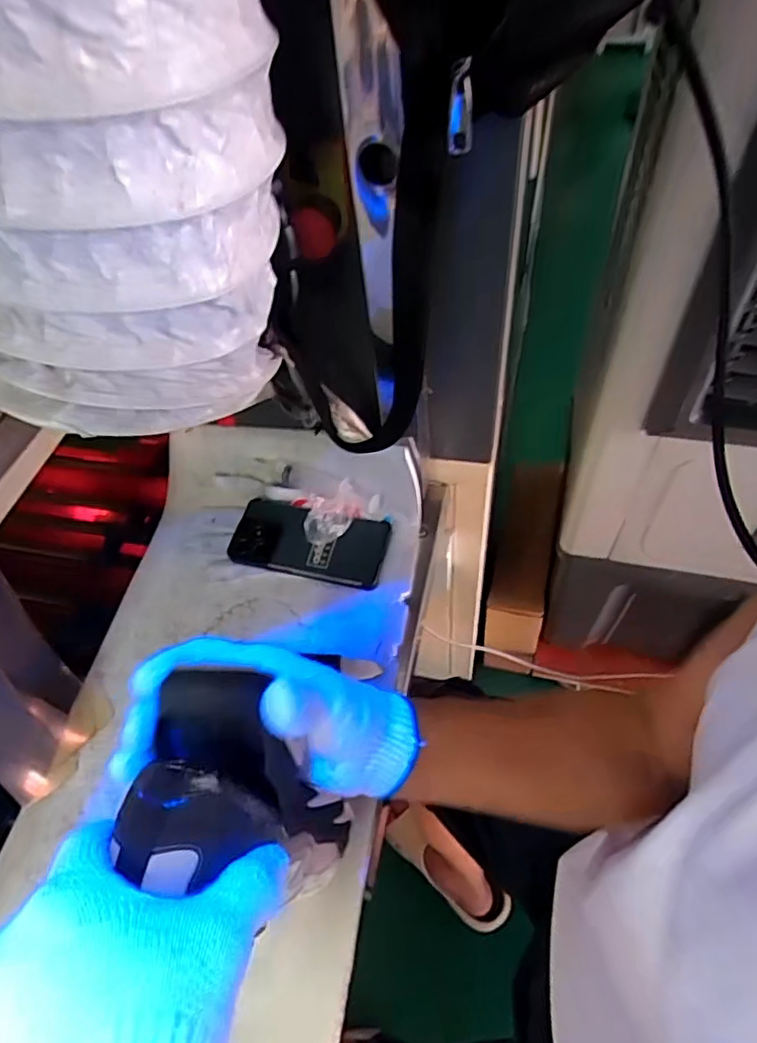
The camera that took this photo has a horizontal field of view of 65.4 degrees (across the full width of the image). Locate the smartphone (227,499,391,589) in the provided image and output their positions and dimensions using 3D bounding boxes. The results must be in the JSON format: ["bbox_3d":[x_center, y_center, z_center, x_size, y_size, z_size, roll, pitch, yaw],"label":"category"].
[{"bbox_3d":[-0.073,0.018,0.619,0.160,0.017,0.078,10,64,10],"label":"smartphone"}]

